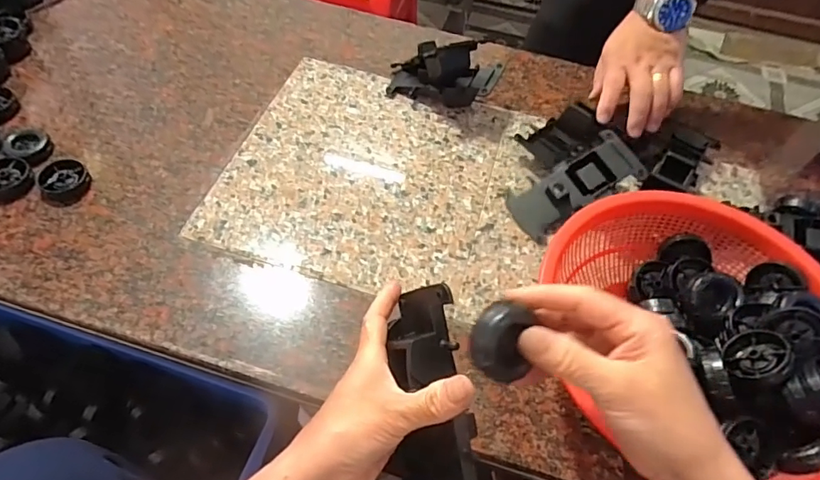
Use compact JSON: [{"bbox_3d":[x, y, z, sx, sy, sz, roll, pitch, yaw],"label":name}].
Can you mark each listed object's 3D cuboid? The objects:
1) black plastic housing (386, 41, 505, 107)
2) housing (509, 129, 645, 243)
[{"bbox_3d":[0.041,-0.223,0.652,0.144,0.090,0.057,24,56,11],"label":"black plastic housing"},{"bbox_3d":[0.188,-0.059,0.574,0.148,0.036,0.064,-33,62,-4],"label":"housing"}]

